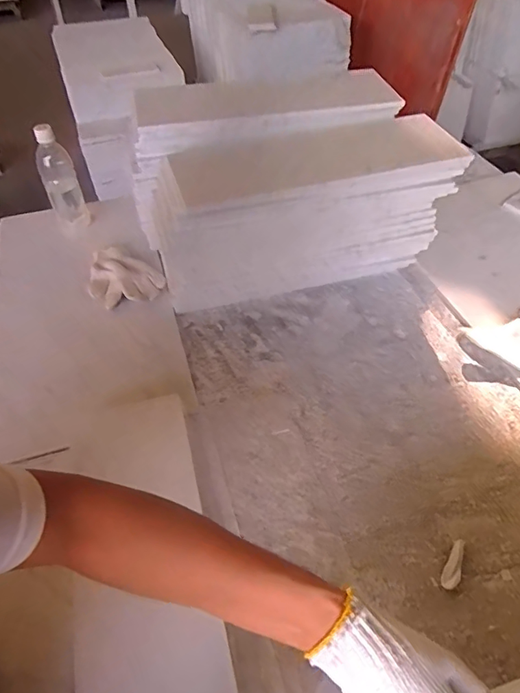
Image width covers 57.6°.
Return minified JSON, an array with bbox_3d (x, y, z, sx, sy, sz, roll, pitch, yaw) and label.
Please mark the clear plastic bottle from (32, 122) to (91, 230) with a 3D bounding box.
[{"bbox_3d":[-0.396,-0.319,0.956,0.066,0.224,0.070,-20,53,-15],"label":"clear plastic bottle"}]

